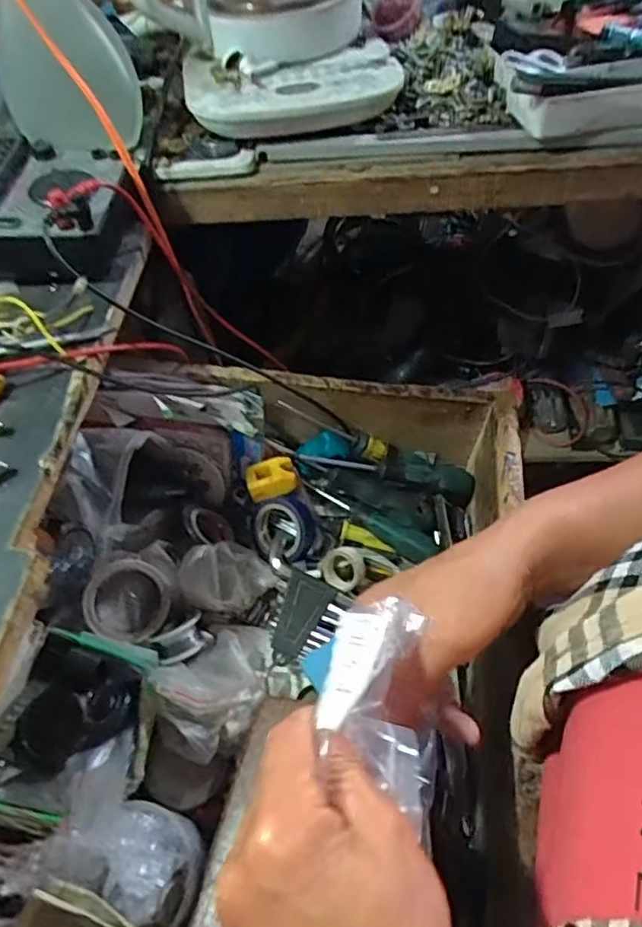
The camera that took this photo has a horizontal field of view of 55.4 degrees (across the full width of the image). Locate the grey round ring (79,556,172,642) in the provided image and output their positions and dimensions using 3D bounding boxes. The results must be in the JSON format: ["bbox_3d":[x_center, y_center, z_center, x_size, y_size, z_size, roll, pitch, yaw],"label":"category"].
[{"bbox_3d":[-0.141,0.099,0.448,0.061,0.013,0.057,2,77,-6],"label":"grey round ring"}]

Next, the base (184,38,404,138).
[{"bbox_3d":[-0.023,-0.290,0.470,0.161,0.032,0.109,-4,53,1],"label":"base"}]

